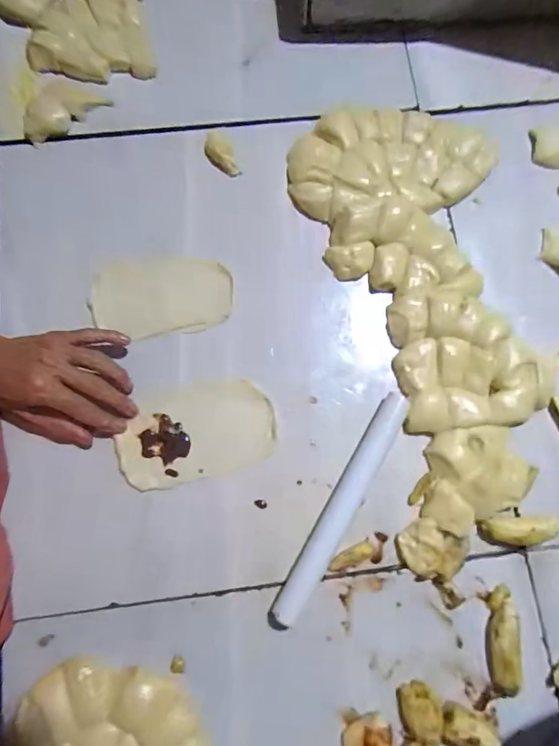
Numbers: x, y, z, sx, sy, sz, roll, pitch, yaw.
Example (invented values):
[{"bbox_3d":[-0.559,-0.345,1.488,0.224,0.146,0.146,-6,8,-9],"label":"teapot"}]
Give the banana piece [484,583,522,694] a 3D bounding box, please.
[{"bbox_3d":[0.199,0.239,0.405,0.022,0.022,0.087,4,79,1],"label":"banana piece"}]

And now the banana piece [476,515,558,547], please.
[{"bbox_3d":[0.227,0.149,0.426,0.070,0.025,0.028,-5,79,-1],"label":"banana piece"}]

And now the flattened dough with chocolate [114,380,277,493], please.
[{"bbox_3d":[-0.084,0.057,0.455,0.152,0.005,0.096,-12,80,-5],"label":"flattened dough with chocolate"}]

